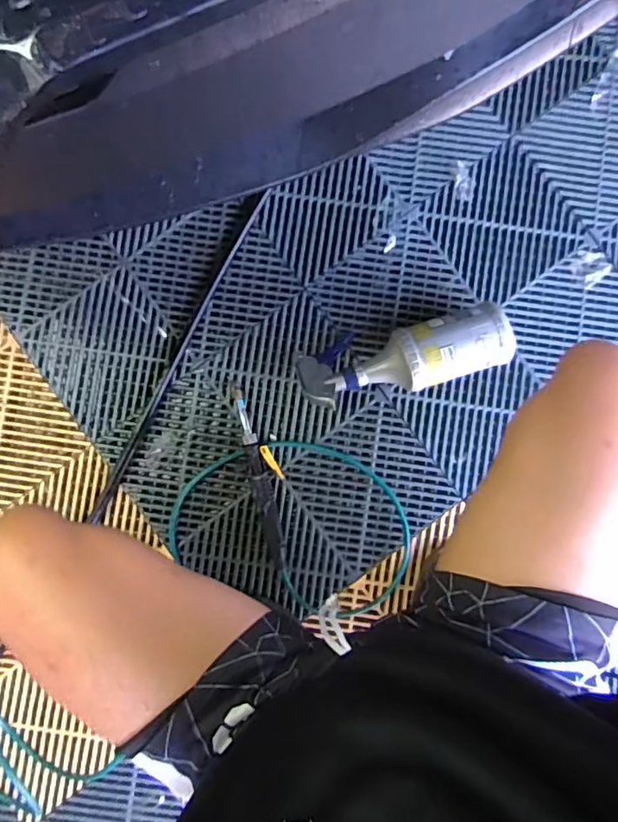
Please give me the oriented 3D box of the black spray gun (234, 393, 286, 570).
[{"bbox_3d":[-0.064,0.097,0.801,0.043,0.035,0.265,-12,89,-1],"label":"black spray gun"}]

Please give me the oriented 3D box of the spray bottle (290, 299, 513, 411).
[{"bbox_3d":[0.133,-0.076,0.782,0.288,0.098,0.097,-13,89,-1],"label":"spray bottle"}]

